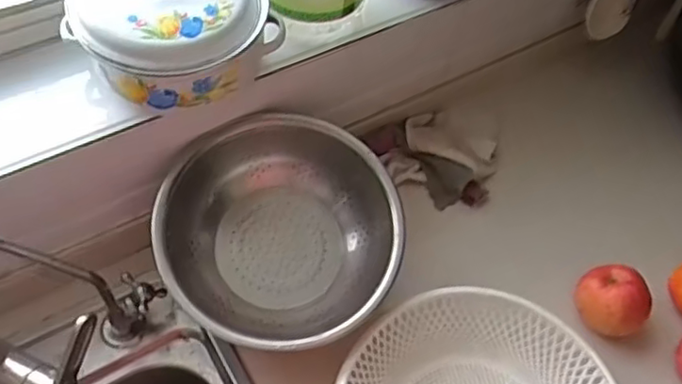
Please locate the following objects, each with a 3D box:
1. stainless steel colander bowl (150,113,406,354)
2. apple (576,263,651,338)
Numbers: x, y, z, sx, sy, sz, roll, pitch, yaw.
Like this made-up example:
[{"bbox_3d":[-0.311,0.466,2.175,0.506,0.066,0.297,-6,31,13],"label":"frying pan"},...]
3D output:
[{"bbox_3d":[-0.058,0.043,0.616,0.224,0.092,0.224,3,69,-8],"label":"stainless steel colander bowl"},{"bbox_3d":[0.275,0.109,0.643,0.065,0.073,0.061,2,55,-3],"label":"apple"}]

